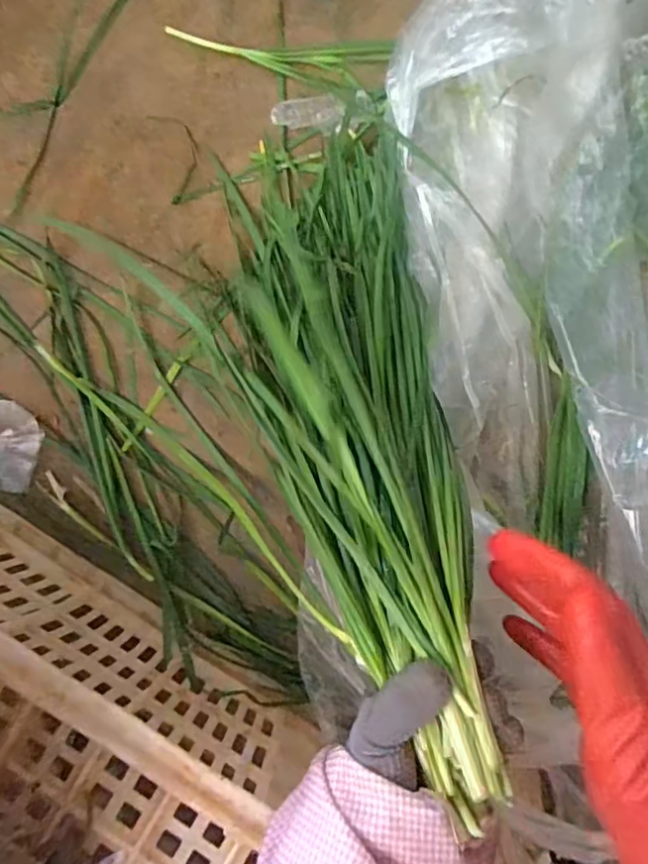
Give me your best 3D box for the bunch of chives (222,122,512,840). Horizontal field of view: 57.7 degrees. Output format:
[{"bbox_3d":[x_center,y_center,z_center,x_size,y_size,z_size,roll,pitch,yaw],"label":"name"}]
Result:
[{"bbox_3d":[0.020,-0.035,0.402,0.141,0.091,0.488,-9,56,2],"label":"bunch of chives"}]

